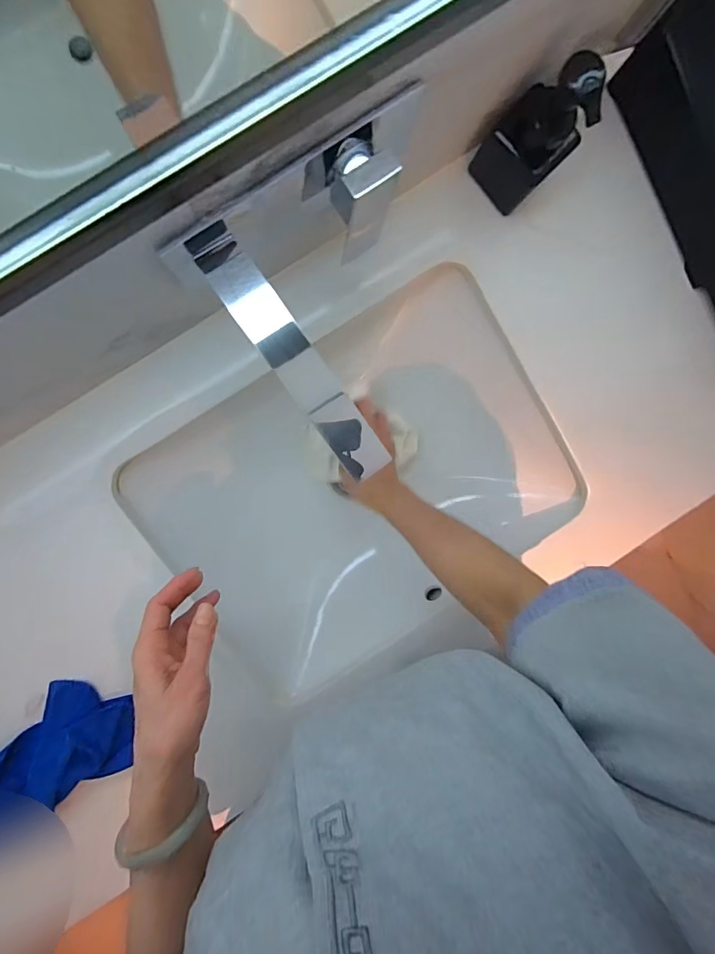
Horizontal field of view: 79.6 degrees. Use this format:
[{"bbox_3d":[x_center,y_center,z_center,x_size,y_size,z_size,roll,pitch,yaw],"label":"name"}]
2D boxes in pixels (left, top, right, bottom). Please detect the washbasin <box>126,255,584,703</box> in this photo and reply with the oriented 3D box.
[{"bbox_3d":[0.013,0.019,0.556,0.463,0.105,0.358,-33,100,-2],"label":"washbasin"}]

